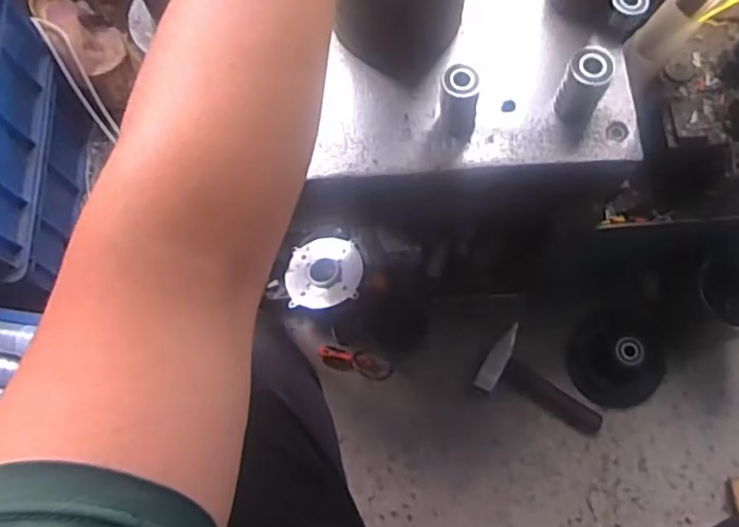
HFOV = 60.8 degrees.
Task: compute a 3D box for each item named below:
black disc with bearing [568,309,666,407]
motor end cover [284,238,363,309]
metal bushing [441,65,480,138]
[{"bbox_3d":[0.374,0.140,0.936,0.137,0.063,0.140,0,72,1],"label":"black disc with bearing"},{"bbox_3d":[-0.070,0.013,0.966,0.116,0.027,0.113,-1,72,1],"label":"motor end cover"},{"bbox_3d":[0.080,-0.145,0.568,0.034,0.071,0.031,0,72,1],"label":"metal bushing"}]

